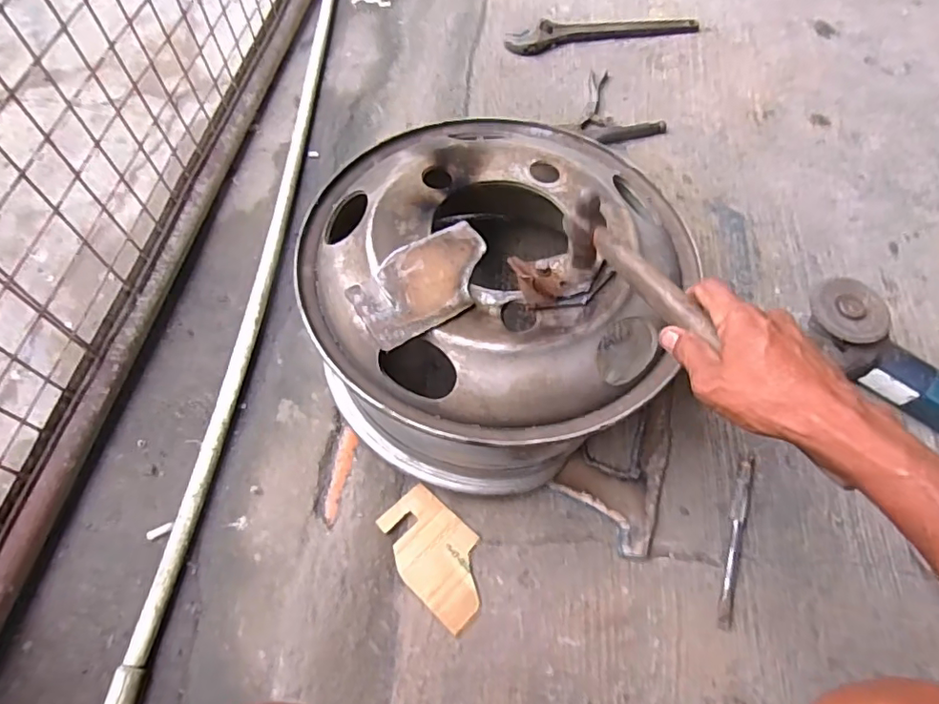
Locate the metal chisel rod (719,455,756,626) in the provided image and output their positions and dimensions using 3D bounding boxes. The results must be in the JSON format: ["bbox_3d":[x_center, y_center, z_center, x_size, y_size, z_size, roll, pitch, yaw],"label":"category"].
[{"bbox_3d":[0.303,0.211,0.640,0.021,0.019,0.195,19,64,9],"label":"metal chisel rod"}]

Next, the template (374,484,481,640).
[{"bbox_3d":[-0.038,0.224,0.625,0.141,0.007,0.087,39,68,18],"label":"template"}]

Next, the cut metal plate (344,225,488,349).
[{"bbox_3d":[-0.041,-0.068,0.539,0.144,0.013,0.090,-32,67,-16],"label":"cut metal plate"}]

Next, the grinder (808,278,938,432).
[{"bbox_3d":[0.538,0.030,0.693,0.286,0.105,0.083,40,69,19],"label":"grinder"}]

